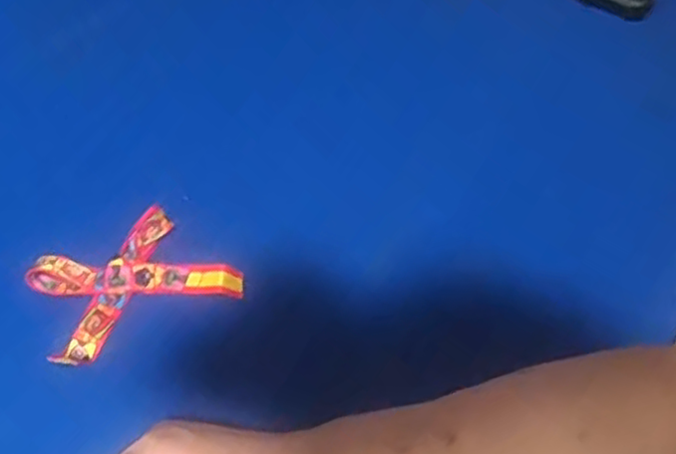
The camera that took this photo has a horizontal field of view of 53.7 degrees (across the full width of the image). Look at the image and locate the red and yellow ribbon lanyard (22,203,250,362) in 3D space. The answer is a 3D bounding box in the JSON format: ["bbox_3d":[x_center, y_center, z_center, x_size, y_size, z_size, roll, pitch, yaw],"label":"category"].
[{"bbox_3d":[-0.132,0.033,0.434,0.118,0.017,0.075,-24,60,-20],"label":"red and yellow ribbon lanyard"}]

